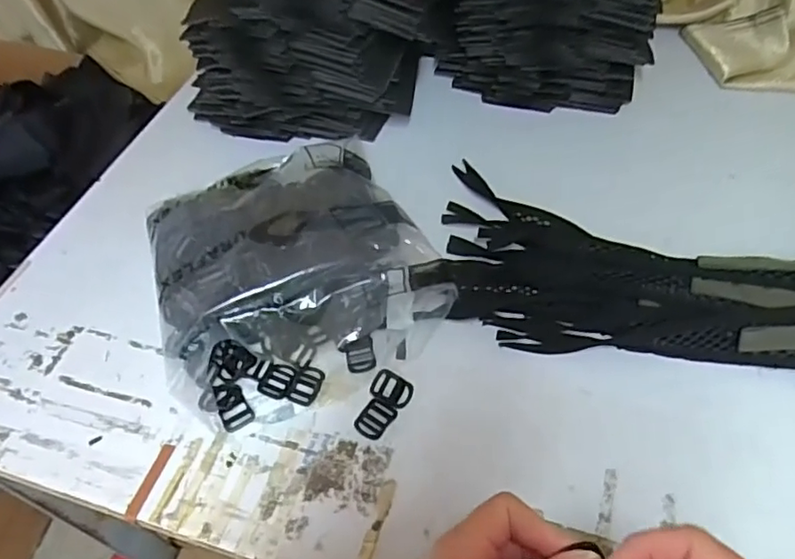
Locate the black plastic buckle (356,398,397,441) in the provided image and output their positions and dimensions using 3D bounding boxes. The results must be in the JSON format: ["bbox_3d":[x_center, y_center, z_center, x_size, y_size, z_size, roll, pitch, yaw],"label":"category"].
[{"bbox_3d":[-0.019,0.121,0.509,0.028,0.004,0.034,27,58,23],"label":"black plastic buckle"}]

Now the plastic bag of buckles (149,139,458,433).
[{"bbox_3d":[-0.104,-0.013,0.573,0.264,0.074,0.256,-23,54,-14],"label":"plastic bag of buckles"}]

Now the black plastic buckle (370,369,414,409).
[{"bbox_3d":[-0.005,0.097,0.524,0.038,0.007,0.028,18,55,17],"label":"black plastic buckle"}]

